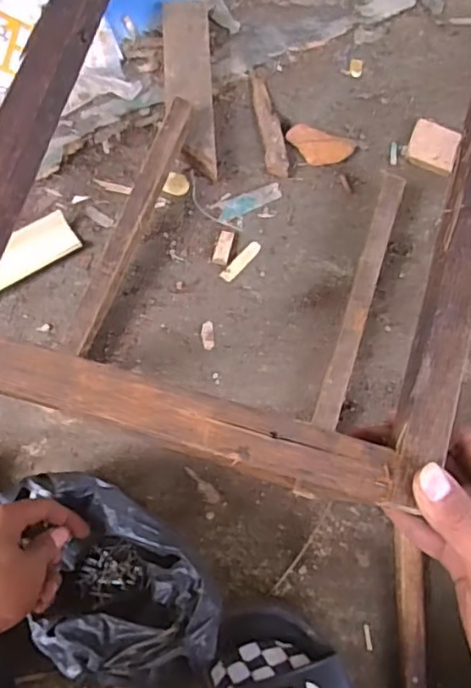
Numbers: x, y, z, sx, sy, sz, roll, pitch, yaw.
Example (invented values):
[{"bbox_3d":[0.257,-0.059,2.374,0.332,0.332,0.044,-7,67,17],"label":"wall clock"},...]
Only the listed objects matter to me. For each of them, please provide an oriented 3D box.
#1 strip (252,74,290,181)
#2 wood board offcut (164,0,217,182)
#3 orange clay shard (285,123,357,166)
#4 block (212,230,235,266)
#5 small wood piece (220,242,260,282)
[{"bbox_3d":[0.039,-0.272,0.718,0.025,0.019,0.155,-9,72,-4],"label":"strip"},{"bbox_3d":[-0.054,-0.312,0.700,0.057,0.019,0.231,-1,76,-8],"label":"wood board offcut"},{"bbox_3d":[0.102,-0.237,0.711,0.079,0.020,0.043,8,72,1],"label":"orange clay shard"},{"bbox_3d":[-0.013,-0.110,0.672,0.017,0.005,0.043,15,72,3],"label":"block"},{"bbox_3d":[0.007,-0.094,0.669,0.015,0.004,0.061,40,75,11],"label":"small wood piece"}]

